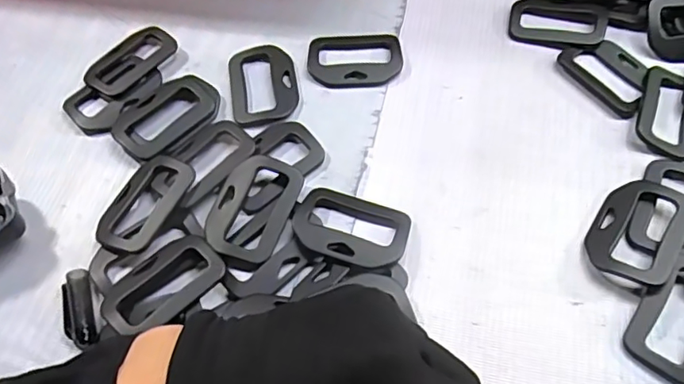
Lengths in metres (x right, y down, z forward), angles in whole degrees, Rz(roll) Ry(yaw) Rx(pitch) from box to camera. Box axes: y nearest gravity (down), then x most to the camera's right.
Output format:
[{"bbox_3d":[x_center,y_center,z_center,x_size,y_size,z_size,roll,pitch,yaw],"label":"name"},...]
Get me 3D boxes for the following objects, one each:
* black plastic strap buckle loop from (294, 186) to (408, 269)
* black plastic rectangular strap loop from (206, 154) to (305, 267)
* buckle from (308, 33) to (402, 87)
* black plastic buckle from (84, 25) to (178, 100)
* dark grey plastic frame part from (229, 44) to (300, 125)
[{"bbox_3d":[0.005,0.019,0.300,0.061,0.012,0.043,15,62,12],"label":"black plastic strap buckle loop"},{"bbox_3d":[-0.048,0.007,0.309,0.042,0.008,0.063,17,62,13],"label":"black plastic rectangular strap loop"},{"bbox_3d":[0.009,-0.088,0.367,0.060,0.006,0.047,-3,60,2],"label":"buckle"},{"bbox_3d":[-0.141,-0.088,0.373,0.040,0.007,0.060,32,67,20],"label":"black plastic buckle"},{"bbox_3d":[-0.051,-0.070,0.358,0.043,0.004,0.061,-12,60,-3],"label":"dark grey plastic frame part"}]

